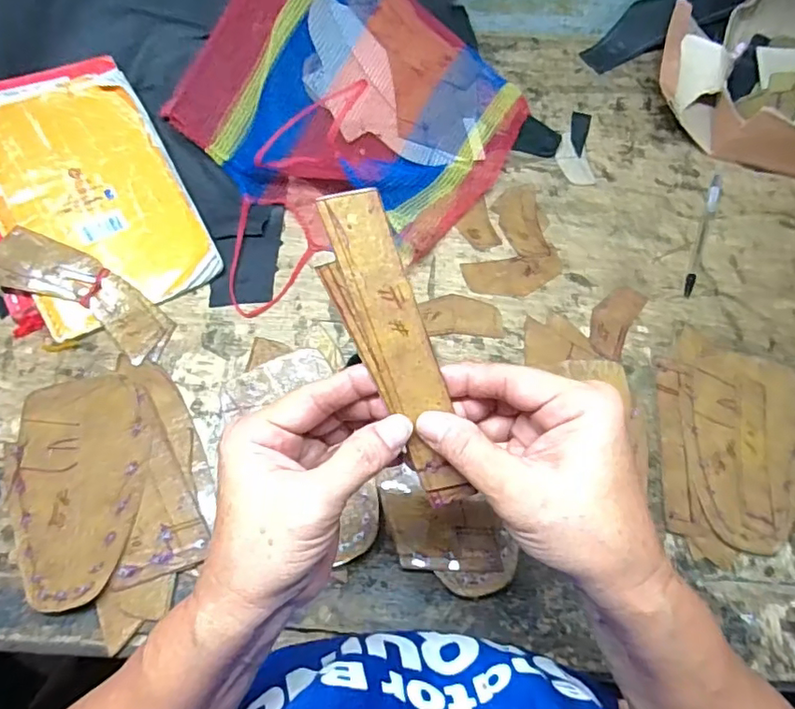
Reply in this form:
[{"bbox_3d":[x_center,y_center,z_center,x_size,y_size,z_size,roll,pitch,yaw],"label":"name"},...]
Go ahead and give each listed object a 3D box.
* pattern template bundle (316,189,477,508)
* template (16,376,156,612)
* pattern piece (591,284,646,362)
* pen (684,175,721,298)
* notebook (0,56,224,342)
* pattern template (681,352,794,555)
[{"bbox_3d":[-0.001,0.002,0.245,0.032,0.007,0.144,-22,106,-10],"label":"pattern template bundle"},{"bbox_3d":[-0.234,0.097,0.413,0.098,0.008,0.163,-9,67,0],"label":"template"},{"bbox_3d":[0.189,-0.031,0.487,0.035,0.004,0.072,28,70,9],"label":"pattern piece"},{"bbox_3d":[0.283,-0.113,0.517,0.011,0.008,0.136,20,69,6],"label":"pen"},{"bbox_3d":[-0.266,-0.134,0.472,0.161,0.018,0.214,-24,91,-14],"label":"notebook"},{"bbox_3d":[0.278,0.071,0.441,0.095,0.009,0.155,5,68,1],"label":"pattern template"}]

